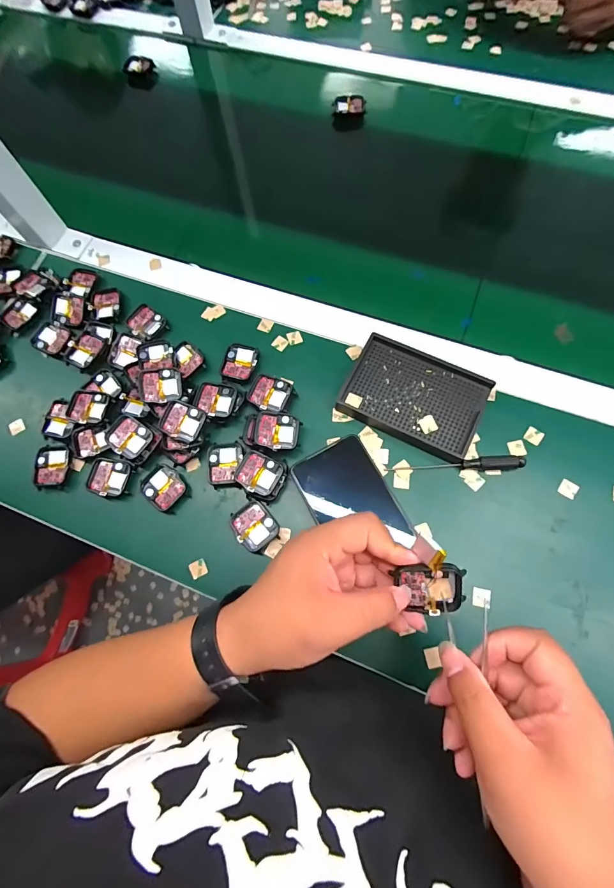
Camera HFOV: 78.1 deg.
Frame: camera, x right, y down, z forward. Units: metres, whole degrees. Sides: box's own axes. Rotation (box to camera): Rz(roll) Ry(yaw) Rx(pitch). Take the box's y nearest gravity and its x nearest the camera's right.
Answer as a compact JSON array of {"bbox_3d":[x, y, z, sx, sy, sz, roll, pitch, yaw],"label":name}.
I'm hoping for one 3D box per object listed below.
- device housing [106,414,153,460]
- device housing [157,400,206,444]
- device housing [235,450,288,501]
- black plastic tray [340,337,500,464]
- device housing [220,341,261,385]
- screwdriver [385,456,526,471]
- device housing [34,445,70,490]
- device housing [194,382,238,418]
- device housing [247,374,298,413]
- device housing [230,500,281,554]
[{"bbox_3d":[-0.185,-0.006,0.395,0.045,0.012,0.039,34,77,0],"label":"device housing"},{"bbox_3d":[-0.128,-0.022,0.389,0.043,0.012,0.037,21,85,4],"label":"device housing"},{"bbox_3d":[-0.046,0.032,0.377,0.047,0.017,0.041,24,74,9],"label":"device housing"},{"bbox_3d":[0.111,-0.050,0.397,0.135,0.022,0.092,26,75,10],"label":"black plastic tray"},{"bbox_3d":[-0.075,-0.091,0.423,0.037,0.005,0.045,13,73,6],"label":"device housing"},{"bbox_3d":[0.145,0.019,0.371,0.126,0.016,0.012,-1,72,1],"label":"screwdriver"},{"bbox_3d":[-0.268,0.023,0.404,0.035,0.013,0.046,-4,72,0],"label":"device housing"},{"bbox_3d":[-0.097,-0.047,0.403,0.042,0.012,0.039,7,72,4],"label":"device housing"},{"bbox_3d":[-0.038,-0.051,0.404,0.047,0.018,0.039,27,75,10],"label":"device housing"},{"bbox_3d":[-0.051,0.081,0.372,0.038,0.013,0.046,-40,75,-11],"label":"device housing"}]

